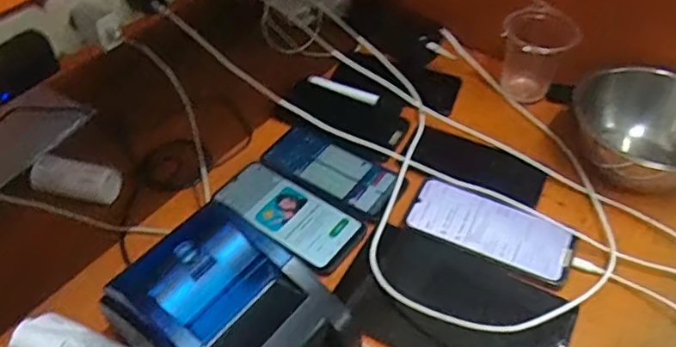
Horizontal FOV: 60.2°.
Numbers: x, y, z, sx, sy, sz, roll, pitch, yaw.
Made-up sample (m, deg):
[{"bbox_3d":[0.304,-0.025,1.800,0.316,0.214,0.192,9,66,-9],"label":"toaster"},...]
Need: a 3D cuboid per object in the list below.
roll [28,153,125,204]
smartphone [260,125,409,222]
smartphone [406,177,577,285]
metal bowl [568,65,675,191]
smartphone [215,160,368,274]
[{"bbox_3d":[-0.283,0.007,0.631,0.093,0.034,0.036,10,48,9],"label":"roll"},{"bbox_3d":[-0.006,-0.004,0.659,0.162,0.012,0.078,25,52,22],"label":"smartphone"},{"bbox_3d":[0.158,0.054,0.604,0.166,0.007,0.077,20,50,17],"label":"smartphone"},{"bbox_3d":[0.341,-0.051,0.657,0.172,0.072,0.172,0,47,0],"label":"metal bowl"},{"bbox_3d":[-0.052,0.041,0.613,0.155,0.010,0.076,28,53,23],"label":"smartphone"}]

